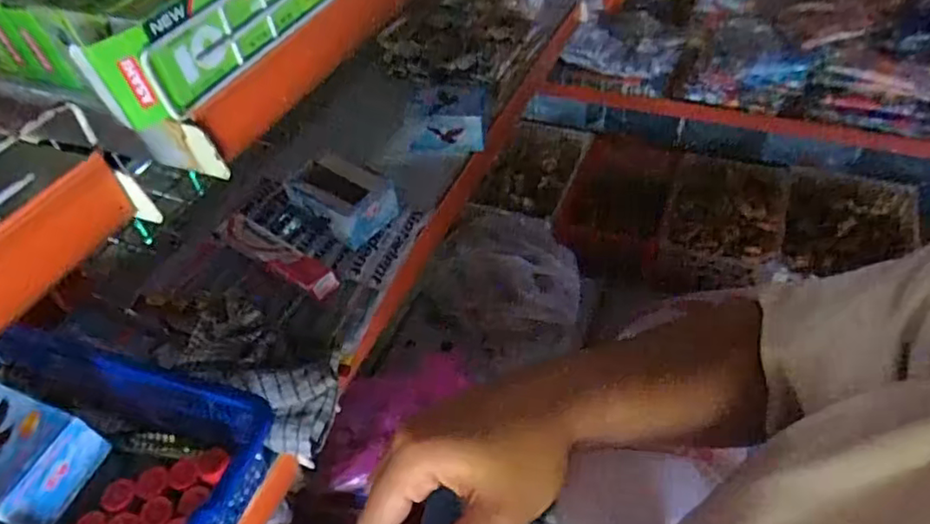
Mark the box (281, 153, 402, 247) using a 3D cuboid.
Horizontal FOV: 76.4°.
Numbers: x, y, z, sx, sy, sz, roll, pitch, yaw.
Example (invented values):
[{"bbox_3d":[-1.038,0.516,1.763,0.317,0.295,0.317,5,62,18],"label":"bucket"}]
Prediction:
[{"bbox_3d":[-0.140,-0.076,0.675,0.106,0.053,0.080,27,56,27],"label":"box"}]

